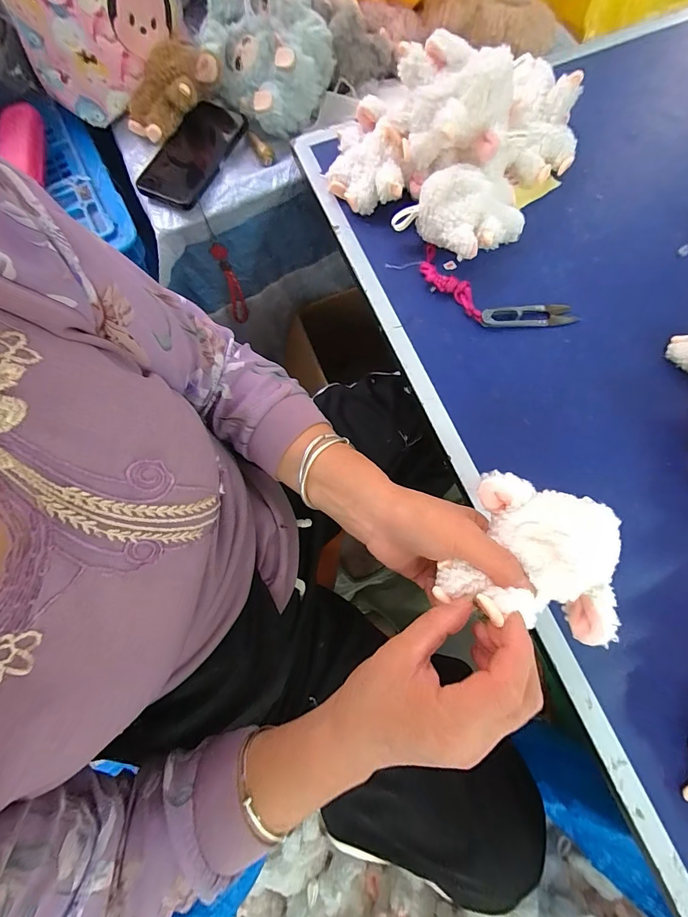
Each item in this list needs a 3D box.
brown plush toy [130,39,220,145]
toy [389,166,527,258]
[{"bbox_3d":[-0.222,-0.468,0.490,0.124,0.053,0.077,-38,78,-8],"label":"brown plush toy"},{"bbox_3d":[0.124,-0.258,0.405,0.109,0.067,0.086,38,79,10],"label":"toy"}]

